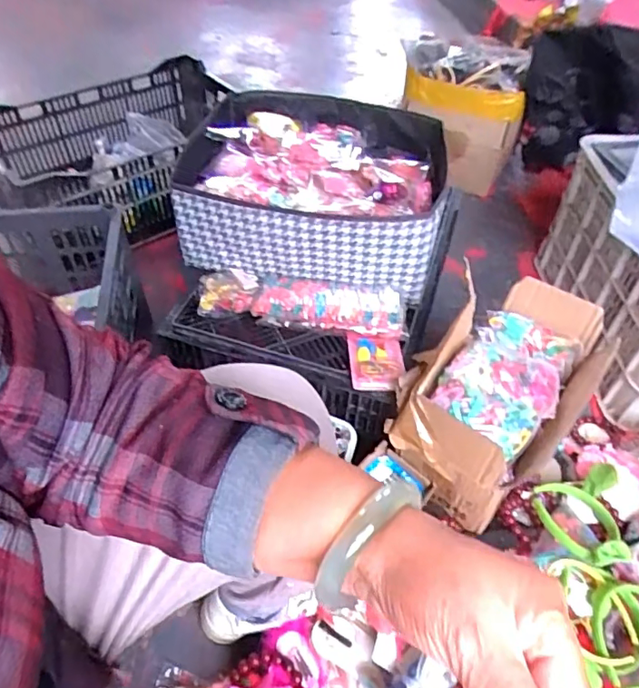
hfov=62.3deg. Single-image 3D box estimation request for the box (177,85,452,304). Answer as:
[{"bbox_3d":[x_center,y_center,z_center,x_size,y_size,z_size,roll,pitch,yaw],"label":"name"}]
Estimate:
[{"bbox_3d":[-0.007,-0.282,0.917,0.421,0.182,0.388,12,49,8],"label":"box"}]

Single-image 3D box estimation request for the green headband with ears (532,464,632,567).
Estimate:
[{"bbox_3d":[0.380,0.240,0.767,0.114,0.074,0.161,15,35,11],"label":"green headband with ears"}]

